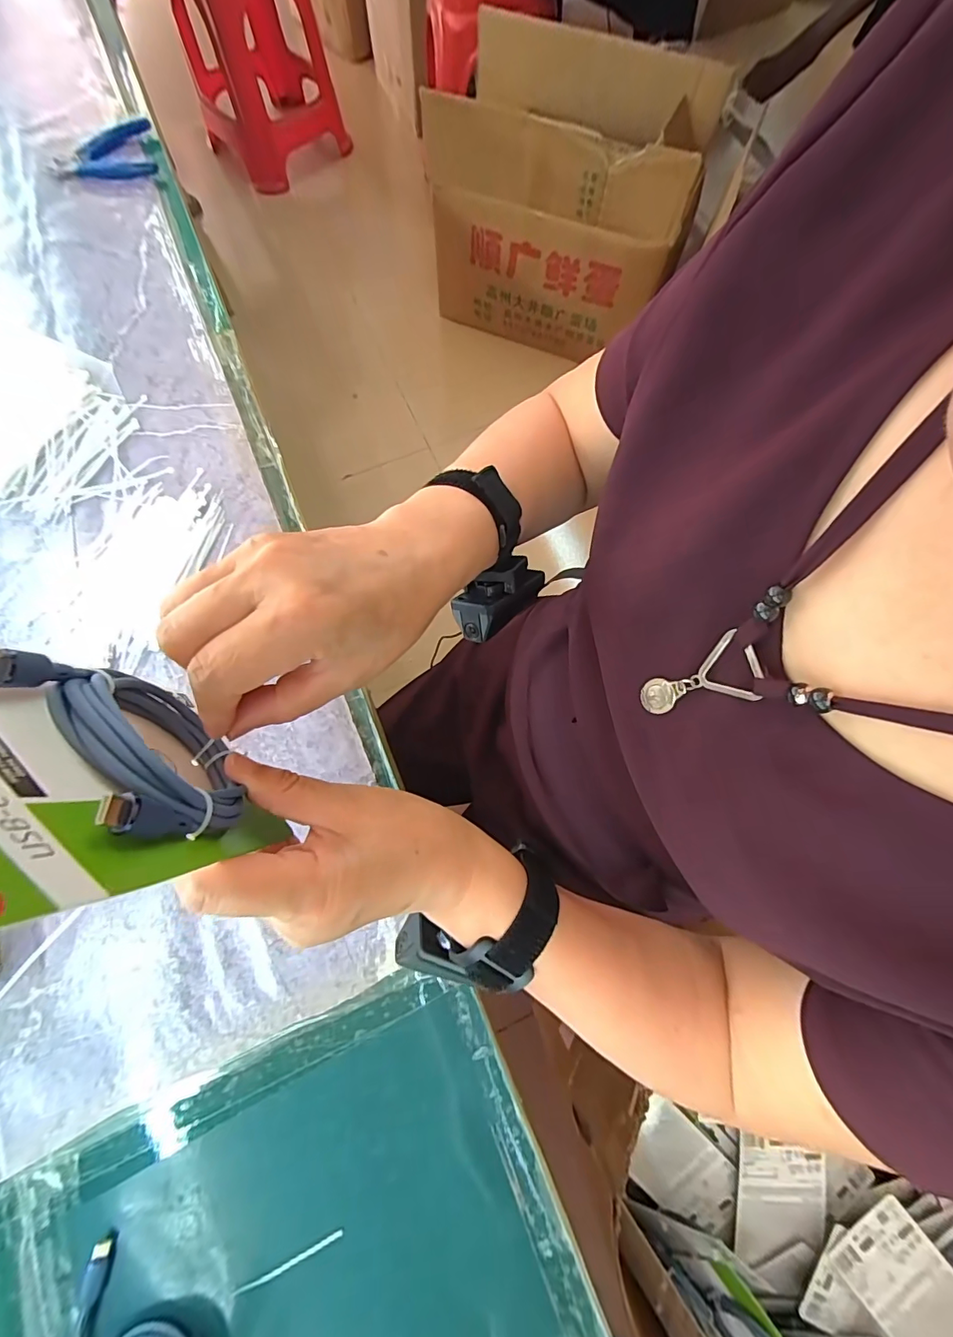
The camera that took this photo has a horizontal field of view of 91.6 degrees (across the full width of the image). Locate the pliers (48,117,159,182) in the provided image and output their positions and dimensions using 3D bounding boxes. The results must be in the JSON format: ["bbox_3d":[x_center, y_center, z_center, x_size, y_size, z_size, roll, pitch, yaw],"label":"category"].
[{"bbox_3d":[-0.411,-0.561,0.506,0.110,0.016,0.082,-18,76,-5],"label":"pliers"}]

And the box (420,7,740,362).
[{"bbox_3d":[0.232,-1.222,1.231,0.613,0.457,0.452,13,74,3],"label":"box"}]

